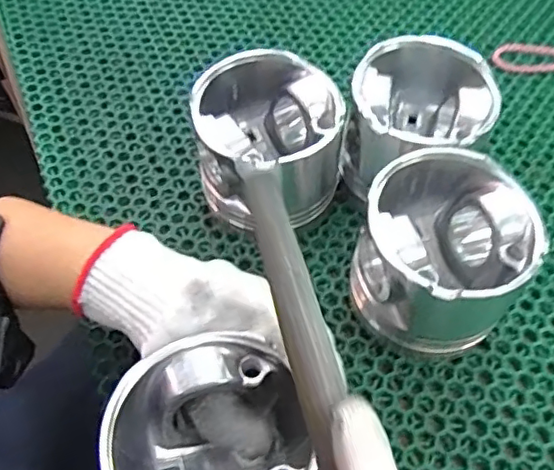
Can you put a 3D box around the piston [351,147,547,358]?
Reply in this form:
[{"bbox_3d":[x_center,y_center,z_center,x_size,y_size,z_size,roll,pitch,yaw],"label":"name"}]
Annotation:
[{"bbox_3d":[0.095,0.014,0.344,0.089,0.095,0.097,0,58,0],"label":"piston"}]

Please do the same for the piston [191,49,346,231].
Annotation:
[{"bbox_3d":[-0.006,-0.057,0.384,0.088,0.082,0.094,0,58,0],"label":"piston"}]

